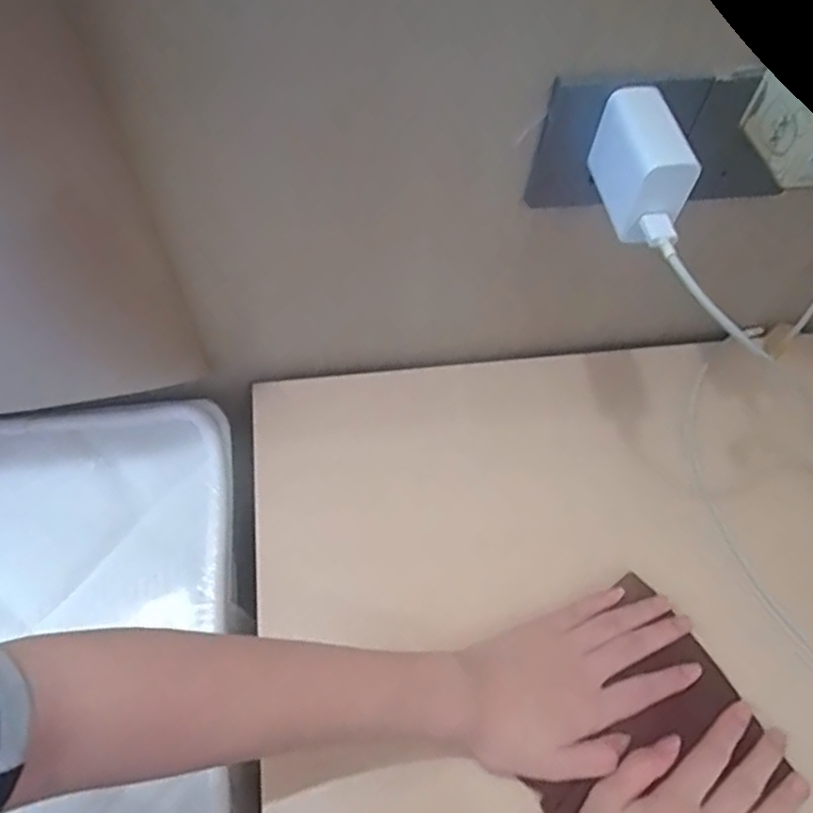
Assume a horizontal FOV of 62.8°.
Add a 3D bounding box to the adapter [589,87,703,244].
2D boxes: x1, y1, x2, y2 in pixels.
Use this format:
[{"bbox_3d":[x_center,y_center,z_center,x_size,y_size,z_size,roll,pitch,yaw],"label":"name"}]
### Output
[{"bbox_3d":[0.125,-0.130,0.354,0.033,0.057,0.065,-1,60,-2],"label":"adapter"}]

